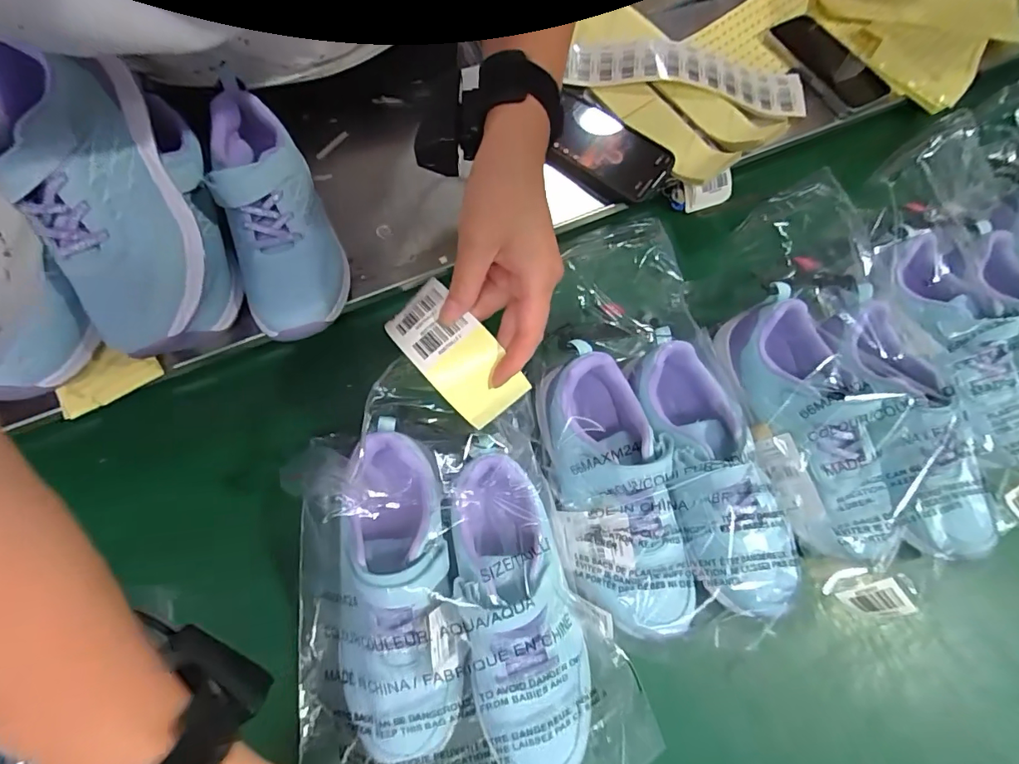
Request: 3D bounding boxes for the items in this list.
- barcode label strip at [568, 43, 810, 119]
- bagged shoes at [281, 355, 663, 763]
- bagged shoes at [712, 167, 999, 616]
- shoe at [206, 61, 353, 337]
[{"bbox_3d":[0.213,-0.370,0.595,0.286,0.041,0.070,6,67,0],"label":"barcode label strip"},{"bbox_3d":[-0.051,0.156,0.358,0.237,0.124,0.286,-14,69,-8],"label":"bagged shoes"},{"bbox_3d":[0.300,0.000,0.464,0.188,0.103,0.367,-10,68,-6],"label":"bagged shoes"},{"bbox_3d":[-0.213,-0.153,0.444,0.085,0.076,0.224,-18,69,-10],"label":"shoe"}]

